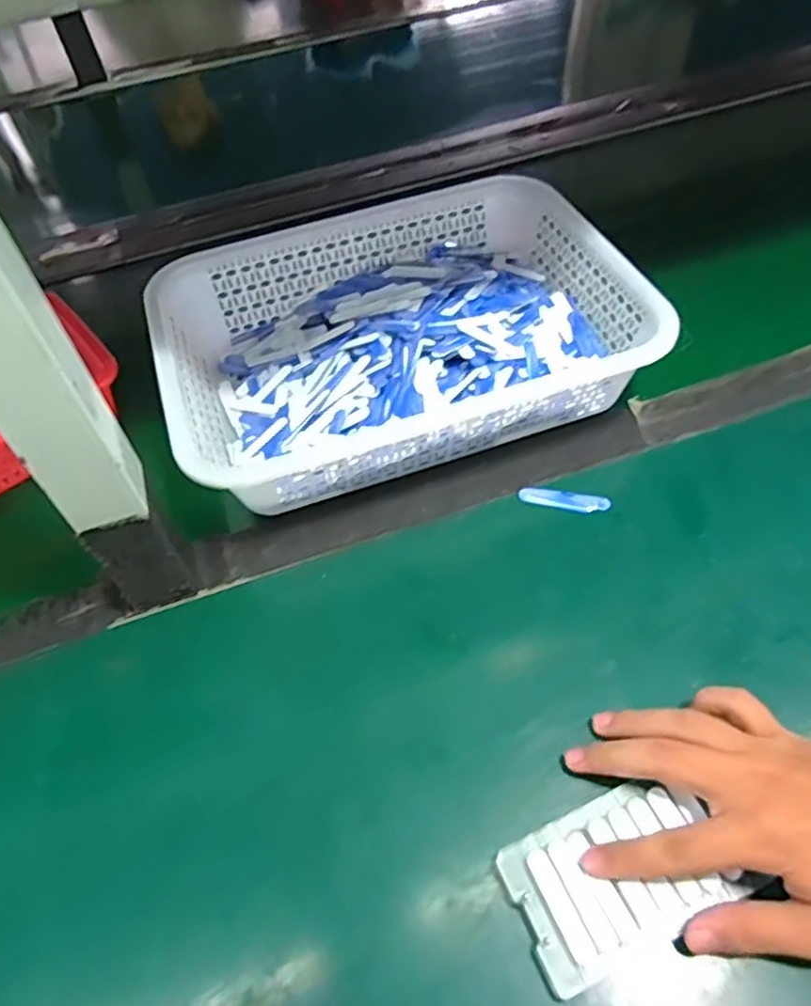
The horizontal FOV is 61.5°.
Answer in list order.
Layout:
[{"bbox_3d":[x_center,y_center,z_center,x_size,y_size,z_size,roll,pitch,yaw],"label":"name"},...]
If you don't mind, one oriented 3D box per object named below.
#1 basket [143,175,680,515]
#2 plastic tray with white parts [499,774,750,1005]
[{"bbox_3d":[-0.010,-0.135,0.549,0.349,0.079,0.242,-18,53,-9],"label":"basket"},{"bbox_3d":[0.105,0.184,0.339,0.103,0.007,0.067,-22,53,-11],"label":"plastic tray with white parts"}]

